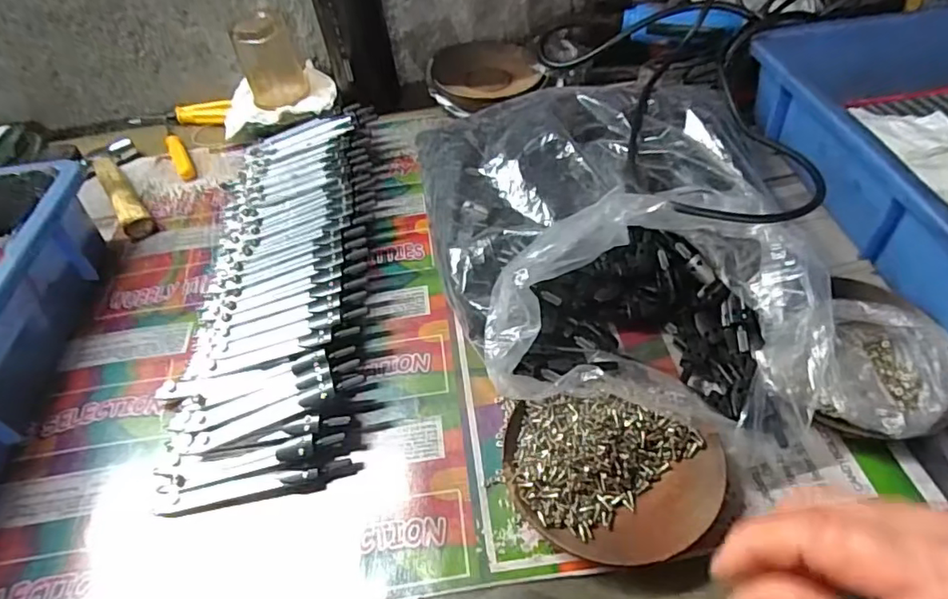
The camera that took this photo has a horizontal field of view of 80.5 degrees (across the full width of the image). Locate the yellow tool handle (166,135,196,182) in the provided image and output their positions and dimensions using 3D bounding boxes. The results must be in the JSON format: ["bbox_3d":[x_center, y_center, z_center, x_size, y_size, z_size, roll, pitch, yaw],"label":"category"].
[{"bbox_3d":[-0.295,-0.145,0.563,0.016,0.014,0.077,-26,50,-17],"label":"yellow tool handle"}]

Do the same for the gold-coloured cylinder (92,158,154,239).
[{"bbox_3d":[-0.330,-0.100,0.525,0.023,0.019,0.136,-30,51,-20],"label":"gold-coloured cylinder"}]

